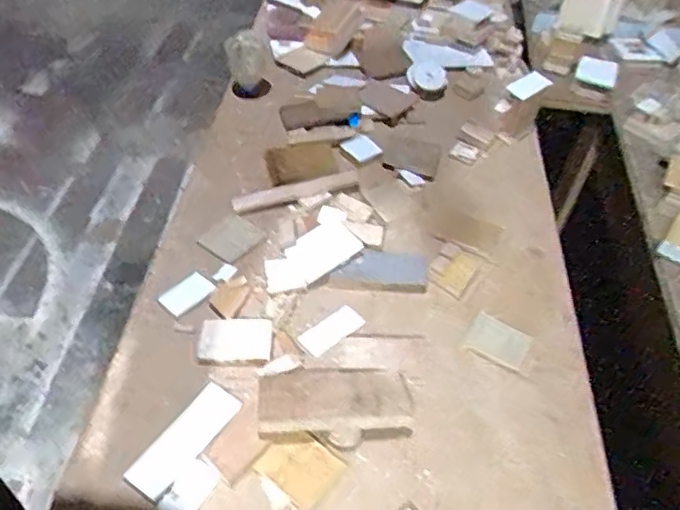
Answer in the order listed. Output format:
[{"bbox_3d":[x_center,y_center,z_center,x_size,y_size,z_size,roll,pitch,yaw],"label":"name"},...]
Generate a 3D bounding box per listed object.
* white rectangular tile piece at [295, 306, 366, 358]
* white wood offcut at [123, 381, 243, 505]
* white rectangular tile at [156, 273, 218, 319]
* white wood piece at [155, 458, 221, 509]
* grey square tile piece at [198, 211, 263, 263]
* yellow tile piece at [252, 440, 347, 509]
[{"bbox_3d":[-0.009,0.087,0.694,0.077,0.005,0.037,-32,56,-26],"label":"white rectangular tile piece"},{"bbox_3d":[-0.153,0.180,0.590,0.048,0.006,0.122,27,53,22],"label":"white wood offcut"},{"bbox_3d":[-0.184,0.046,0.716,0.040,0.007,0.061,33,55,26],"label":"white rectangular tile"},{"bbox_3d":[-0.141,0.221,0.560,0.034,0.006,0.057,24,52,20],"label":"white wood piece"},{"bbox_3d":[-0.143,-0.024,0.790,0.063,0.007,0.072,27,53,22],"label":"grey square tile piece"},{"bbox_3d":[-0.038,0.204,0.579,0.070,0.006,0.059,30,54,24],"label":"yellow tile piece"}]

